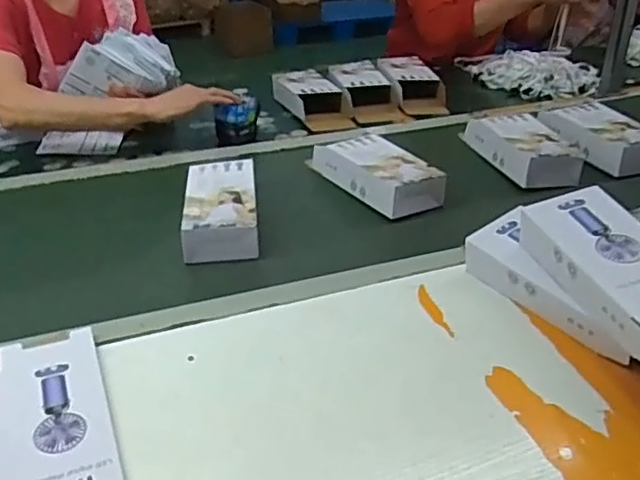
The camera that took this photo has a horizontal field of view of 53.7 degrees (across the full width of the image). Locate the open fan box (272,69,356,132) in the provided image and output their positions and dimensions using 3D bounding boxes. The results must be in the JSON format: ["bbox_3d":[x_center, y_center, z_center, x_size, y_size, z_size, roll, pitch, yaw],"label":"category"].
[{"bbox_3d":[-0.022,-0.281,1.255,0.111,0.056,0.208,-13,35,-19],"label":"open fan box"}]

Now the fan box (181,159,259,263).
[{"bbox_3d":[-0.137,-0.043,0.882,0.106,0.060,0.182,-3,33,-5],"label":"fan box"}]

